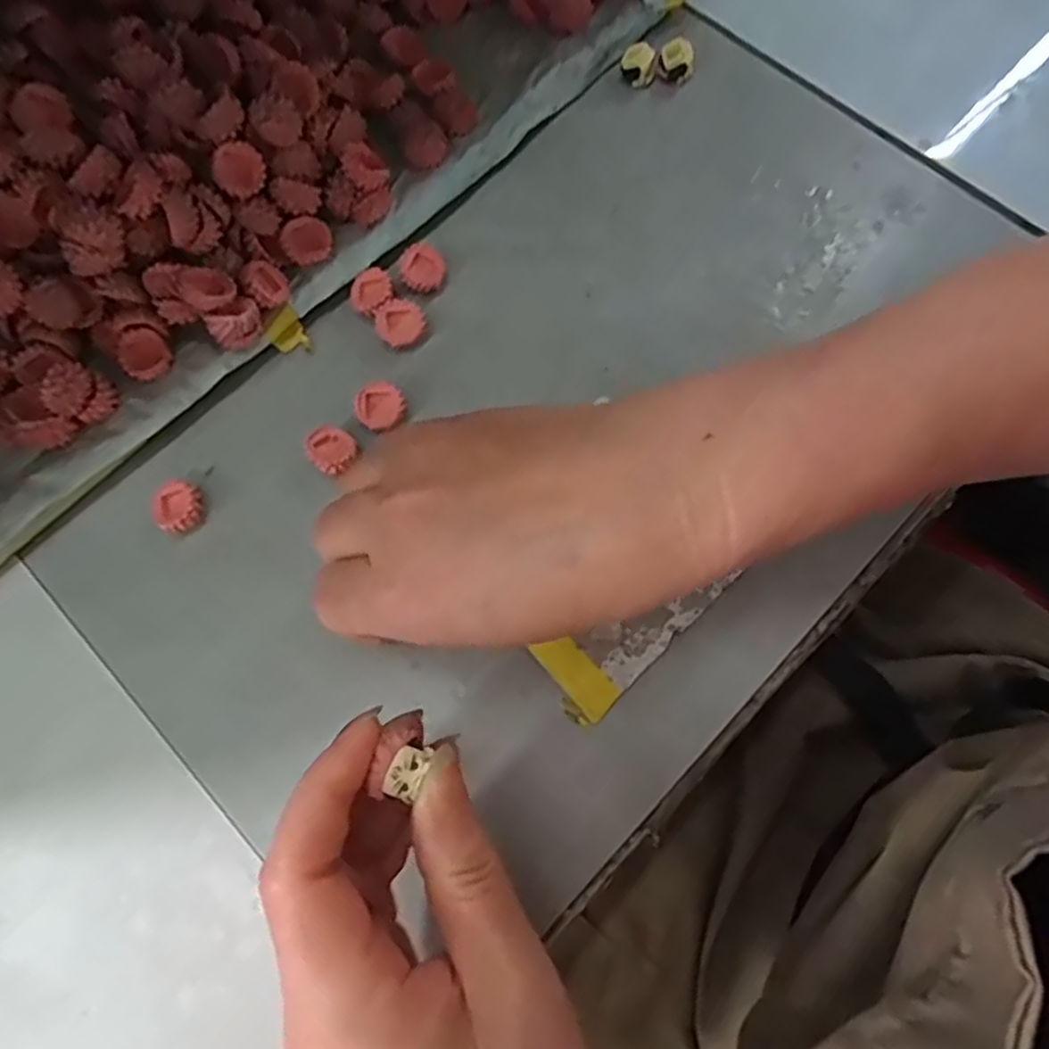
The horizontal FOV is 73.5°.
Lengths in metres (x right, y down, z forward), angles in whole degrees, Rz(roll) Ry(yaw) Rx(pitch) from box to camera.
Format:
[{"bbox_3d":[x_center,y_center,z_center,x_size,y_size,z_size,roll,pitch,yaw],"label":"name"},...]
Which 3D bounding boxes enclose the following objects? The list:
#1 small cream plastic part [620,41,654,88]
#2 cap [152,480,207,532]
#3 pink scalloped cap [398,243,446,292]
[{"bbox_3d":[0.053,-0.219,0.333,0.014,0.011,0.015,5,74,2],"label":"small cream plastic part"},{"bbox_3d":[-0.138,-0.007,0.279,0.020,0.009,0.020,0,74,1],"label":"cap"},{"bbox_3d":[-0.044,-0.112,0.306,0.019,0.006,0.020,0,74,1],"label":"pink scalloped cap"}]

